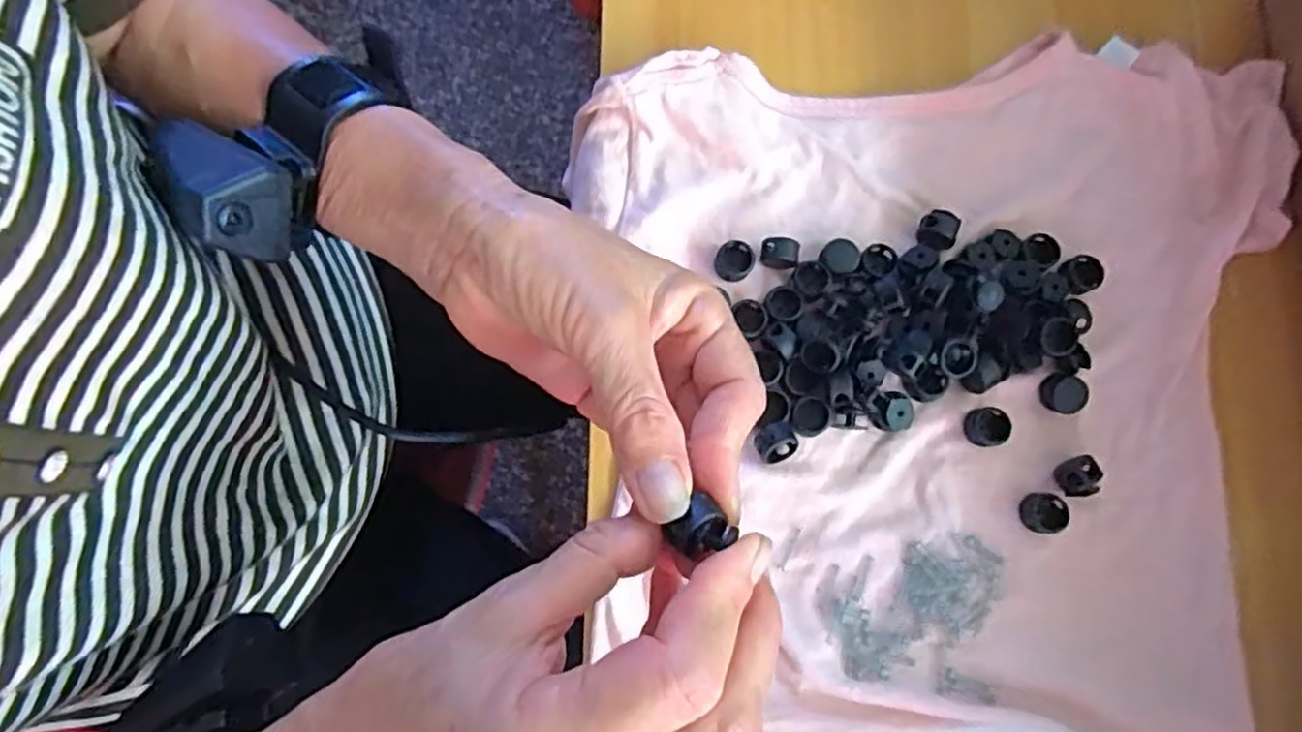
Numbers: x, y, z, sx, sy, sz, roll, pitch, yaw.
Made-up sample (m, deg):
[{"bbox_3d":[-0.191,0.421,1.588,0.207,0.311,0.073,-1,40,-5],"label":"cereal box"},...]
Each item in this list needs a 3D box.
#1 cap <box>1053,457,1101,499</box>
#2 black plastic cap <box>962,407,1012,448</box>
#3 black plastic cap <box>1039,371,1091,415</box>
[{"bbox_3d":[0.183,0.047,0.303,0.016,0.009,0.016,1,78,-4],"label":"cap"},{"bbox_3d":[0.147,0.027,0.309,0.018,0.007,0.017,1,78,-4],"label":"black plastic cap"},{"bbox_3d":[0.181,0.012,0.310,0.018,0.009,0.016,25,77,1],"label":"black plastic cap"}]

